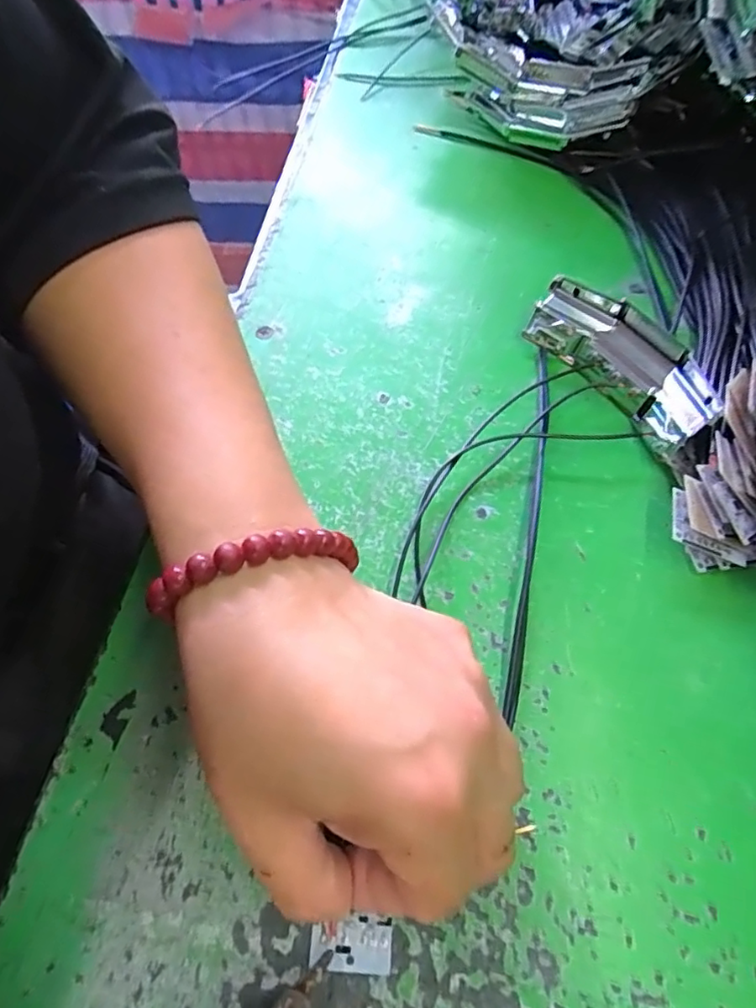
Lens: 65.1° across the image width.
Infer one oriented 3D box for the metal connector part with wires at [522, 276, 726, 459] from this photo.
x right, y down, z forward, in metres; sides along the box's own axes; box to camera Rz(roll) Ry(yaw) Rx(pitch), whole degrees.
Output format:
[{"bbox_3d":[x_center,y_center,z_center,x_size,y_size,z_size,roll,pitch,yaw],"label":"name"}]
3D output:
[{"bbox_3d":[0.115,-0.067,0.277,0.038,0.028,0.096,-30,63,-16],"label":"metal connector part with wires"}]

